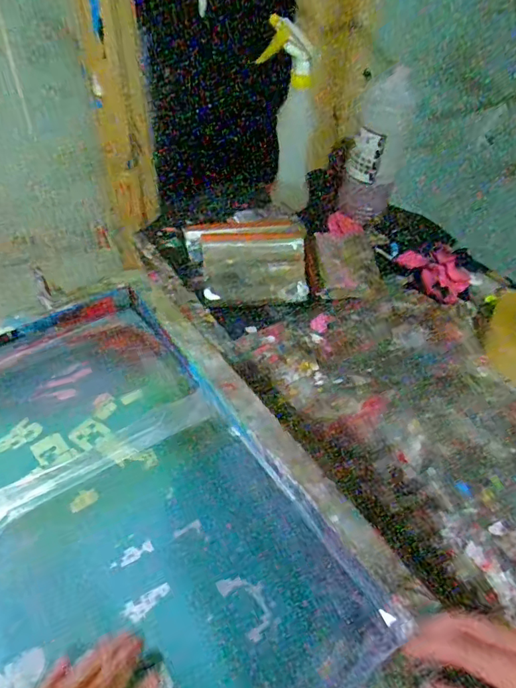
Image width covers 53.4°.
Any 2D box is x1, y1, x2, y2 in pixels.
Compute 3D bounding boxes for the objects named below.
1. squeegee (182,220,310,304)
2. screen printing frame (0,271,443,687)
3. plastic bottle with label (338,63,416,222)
[{"bbox_3d":[-0.016,-0.110,0.705,0.157,0.039,0.118,-1,78,-5],"label":"squeegee"},{"bbox_3d":[-0.176,0.166,0.454,0.448,0.050,0.533,-25,53,-25],"label":"screen printing frame"},{"bbox_3d":[0.174,-0.291,0.762,0.079,0.210,0.068,14,47,11],"label":"plastic bottle with label"}]

